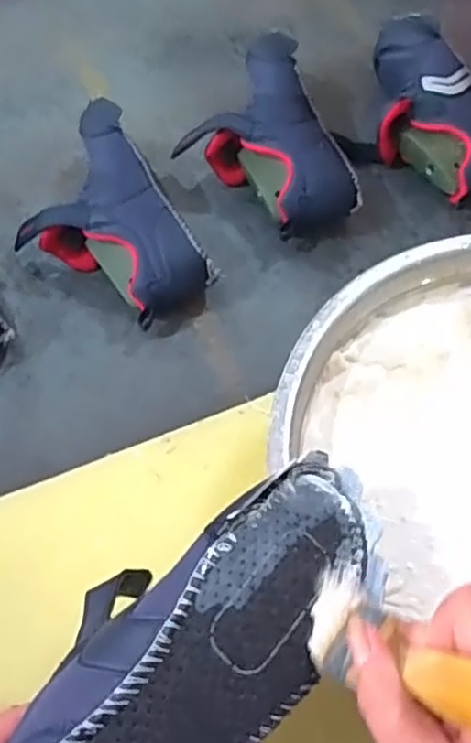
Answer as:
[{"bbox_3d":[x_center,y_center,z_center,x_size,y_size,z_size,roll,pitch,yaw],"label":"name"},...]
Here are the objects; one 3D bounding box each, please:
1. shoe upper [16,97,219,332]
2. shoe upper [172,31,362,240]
[{"bbox_3d":[-0.129,-0.142,0.625,0.140,0.079,0.235,-26,63,-14],"label":"shoe upper"},{"bbox_3d":[0.024,-0.233,0.675,0.143,0.077,0.226,-15,61,-8],"label":"shoe upper"}]

